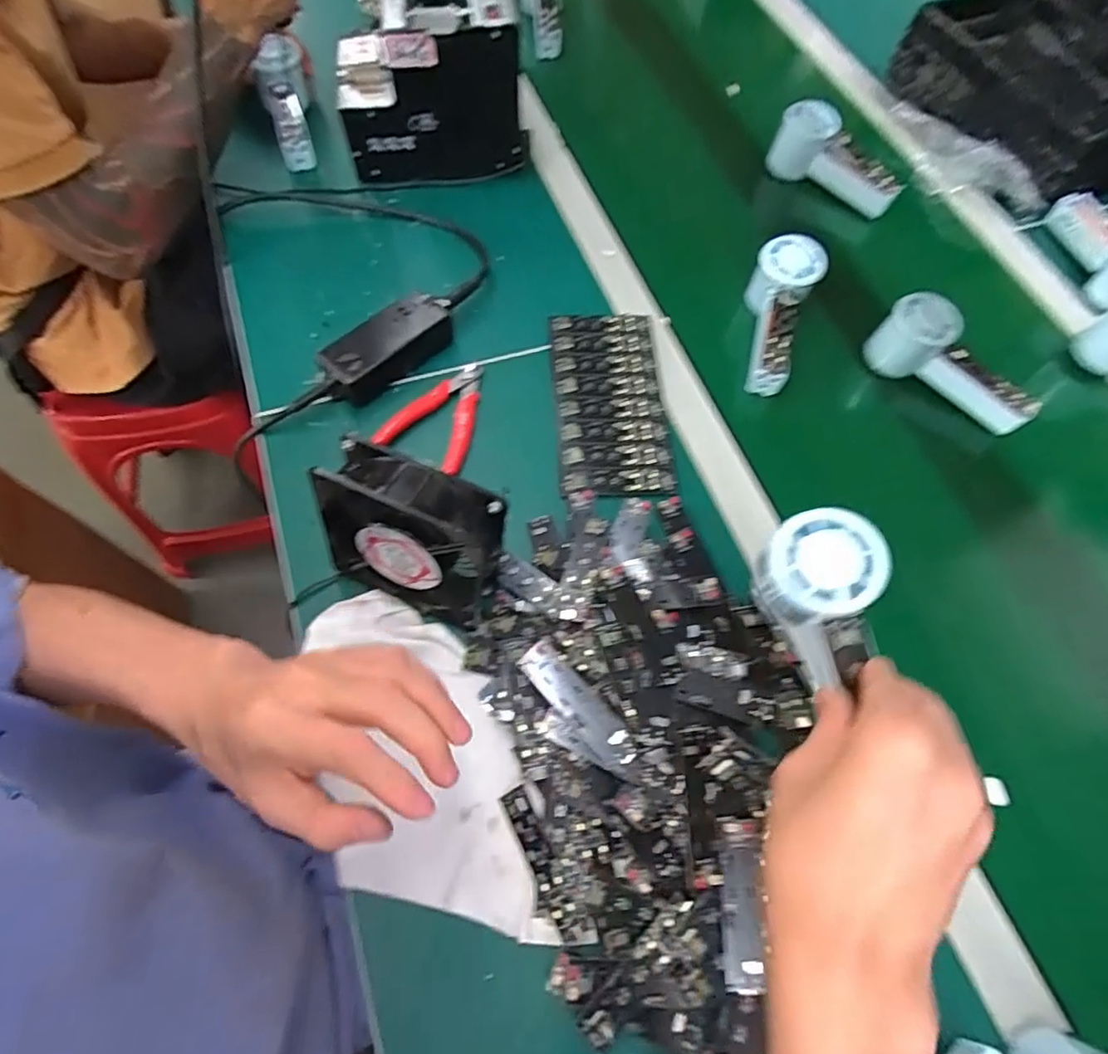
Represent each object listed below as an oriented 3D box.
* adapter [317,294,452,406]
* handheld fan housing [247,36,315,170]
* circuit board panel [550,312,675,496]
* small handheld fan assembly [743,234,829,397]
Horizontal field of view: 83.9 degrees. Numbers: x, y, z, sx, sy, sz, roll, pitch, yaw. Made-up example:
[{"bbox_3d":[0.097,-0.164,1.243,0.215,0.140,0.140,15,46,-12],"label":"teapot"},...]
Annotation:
[{"bbox_3d":[-0.145,-0.159,0.545,0.113,0.033,0.050,-38,72,-19],"label":"adapter"},{"bbox_3d":[-0.289,-0.465,0.672,0.053,0.063,0.139,-19,67,-12],"label":"handheld fan housing"},{"bbox_3d":[0.049,-0.114,0.554,0.094,0.006,0.193,-2,65,-4],"label":"circuit board panel"},{"bbox_3d":[0.215,-0.197,0.589,0.059,0.061,0.155,12,78,2],"label":"small handheld fan assembly"}]

